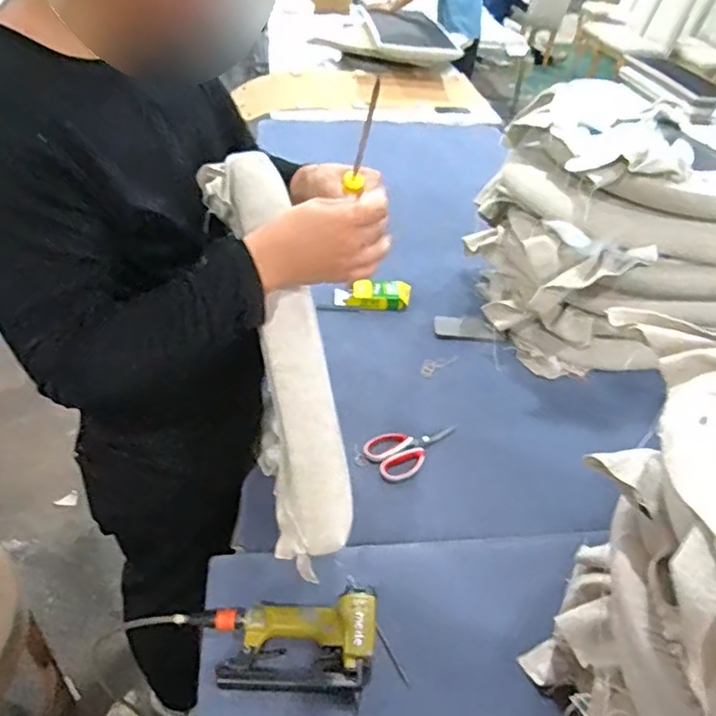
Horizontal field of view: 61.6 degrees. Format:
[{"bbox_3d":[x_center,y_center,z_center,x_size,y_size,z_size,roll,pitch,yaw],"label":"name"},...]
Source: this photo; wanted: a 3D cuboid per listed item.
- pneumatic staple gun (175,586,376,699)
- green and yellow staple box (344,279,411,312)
[{"bbox_3d":[-0.105,0.370,0.785,0.254,0.055,0.126,3,39,-3],"label":"pneumatic staple gun"},{"bbox_3d":[0.052,-0.155,1.453,0.152,0.035,0.097,4,39,-2],"label":"green and yellow staple box"}]

